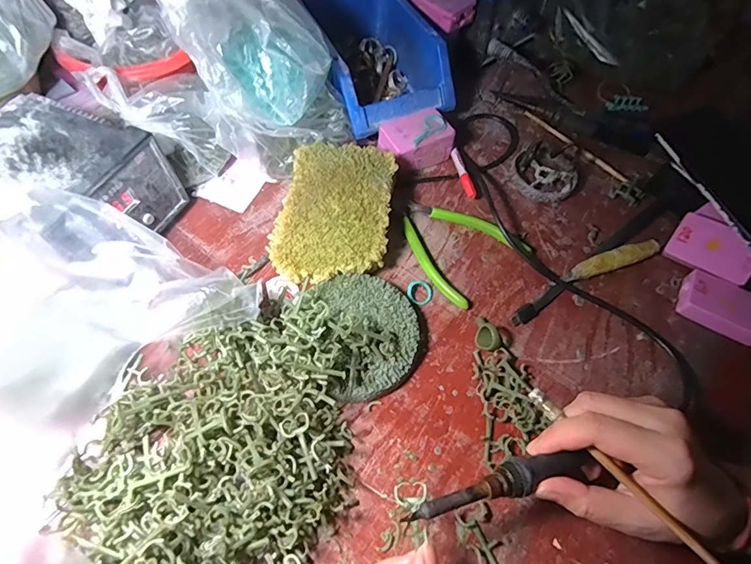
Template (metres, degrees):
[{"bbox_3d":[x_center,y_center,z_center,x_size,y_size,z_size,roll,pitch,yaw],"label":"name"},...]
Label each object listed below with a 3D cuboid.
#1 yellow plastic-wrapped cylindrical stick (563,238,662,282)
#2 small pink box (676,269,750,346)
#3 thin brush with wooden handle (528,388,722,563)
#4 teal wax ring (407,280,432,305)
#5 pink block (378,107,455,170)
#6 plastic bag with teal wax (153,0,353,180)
[{"bbox_3d":[0.227,-0.021,0.422,0.105,0.013,0.017,-15,62,-13],"label":"yellow plastic-wrapped cylindrical stick"},{"bbox_3d":[0.313,0.023,0.399,0.068,0.021,0.045,28,62,12],"label":"small pink box"},{"bbox_3d":[0.152,0.119,0.272,0.009,0.007,0.140,-34,60,-21],"label":"thin brush with wooden handle"},{"bbox_3d":[0.040,0.008,0.395,0.023,0.006,0.023,2,59,-3],"label":"teal wax ring"},{"bbox_3d":[0.041,-0.147,0.465,0.069,0.040,0.048,-24,64,-17],"label":"pink block"},{"bbox_3d":[-0.093,-0.193,0.368,0.131,0.187,0.090,-25,66,-17],"label":"plastic bag with teal wax"}]

